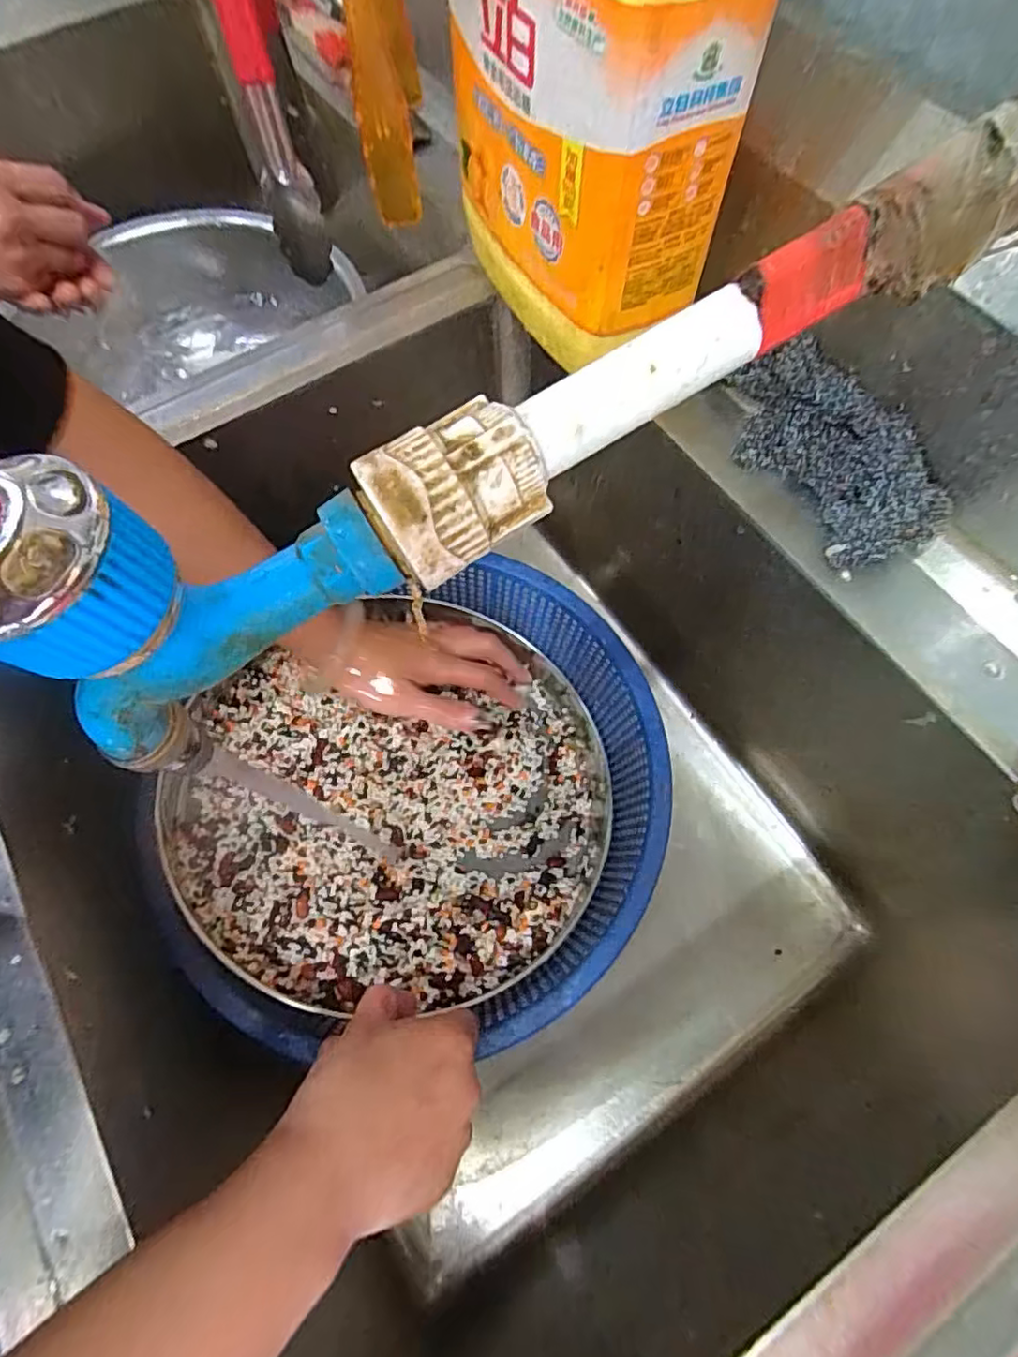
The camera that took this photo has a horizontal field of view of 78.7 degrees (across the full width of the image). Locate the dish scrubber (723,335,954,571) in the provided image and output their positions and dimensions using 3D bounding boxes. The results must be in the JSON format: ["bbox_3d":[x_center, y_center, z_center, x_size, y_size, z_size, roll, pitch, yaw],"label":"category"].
[{"bbox_3d":[0.168,-0.126,0.335,0.043,0.064,0.145,-17,66,-50],"label":"dish scrubber"}]

